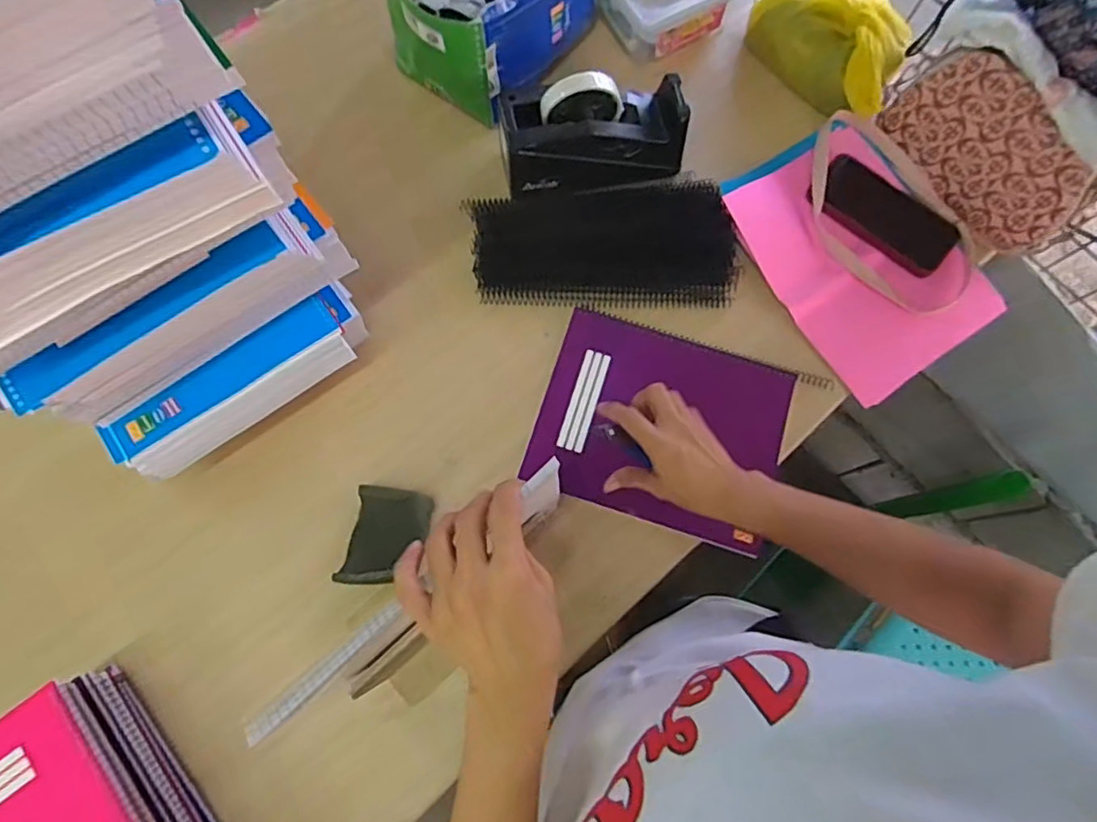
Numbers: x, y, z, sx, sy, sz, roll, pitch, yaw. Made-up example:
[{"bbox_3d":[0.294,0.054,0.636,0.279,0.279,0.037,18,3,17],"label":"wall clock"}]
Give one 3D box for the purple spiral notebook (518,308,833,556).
[{"bbox_3d":[0.121,0.013,0.624,0.251,0.018,0.203,18,76,3],"label":"purple spiral notebook"}]

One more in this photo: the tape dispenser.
[{"bbox_3d":[0.049,-0.295,0.640,0.198,0.091,0.084,-11,76,-4],"label":"tape dispenser"}]

